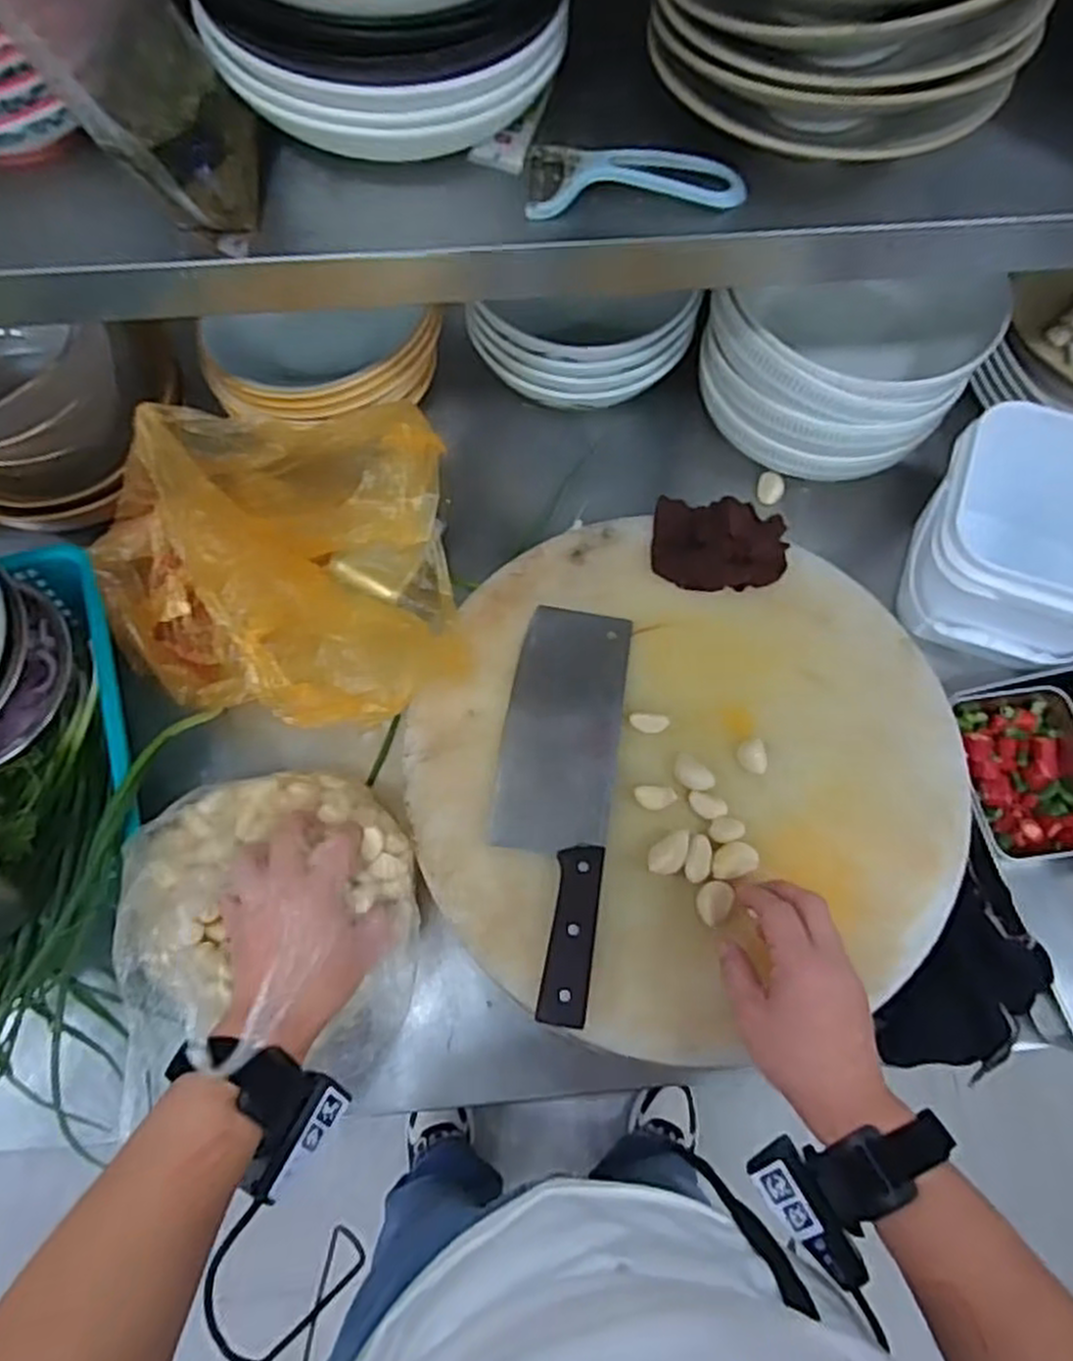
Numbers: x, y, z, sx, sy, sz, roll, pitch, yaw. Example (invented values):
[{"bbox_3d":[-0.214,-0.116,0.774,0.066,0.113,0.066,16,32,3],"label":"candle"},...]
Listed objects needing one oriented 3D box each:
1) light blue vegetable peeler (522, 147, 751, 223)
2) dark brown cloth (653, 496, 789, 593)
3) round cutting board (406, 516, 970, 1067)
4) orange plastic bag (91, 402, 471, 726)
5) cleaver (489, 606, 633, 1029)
[{"bbox_3d":[0.063,-0.321,0.494,0.136,0.018,0.055,1,68,-1],"label":"light blue vegetable peeler"},{"bbox_3d":[0.151,-0.112,0.635,0.109,0.039,0.079,14,69,5],"label":"dark brown cloth"},{"bbox_3d":[0.114,0.061,0.578,0.394,0.027,0.383,17,69,6],"label":"round cutting board"},{"bbox_3d":[-0.196,-0.086,0.578,0.306,0.195,0.201,22,70,8],"label":"orange plastic bag"},{"bbox_3d":[0.014,0.081,0.566,0.087,0.025,0.300,8,68,2],"label":"cleaver"}]

